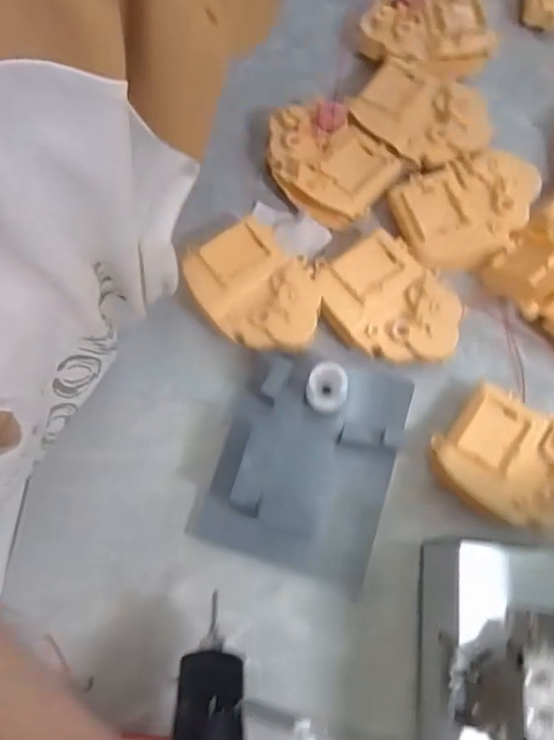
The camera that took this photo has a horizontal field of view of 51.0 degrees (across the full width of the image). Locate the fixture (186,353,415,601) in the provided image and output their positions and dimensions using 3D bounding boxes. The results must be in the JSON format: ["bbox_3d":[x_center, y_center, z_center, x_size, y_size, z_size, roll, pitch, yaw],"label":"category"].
[{"bbox_3d":[0.018,0.052,0.362,0.113,0.044,0.139,17,75,6],"label":"fixture"}]

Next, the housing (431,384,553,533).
[{"bbox_3d":[0.150,0.058,0.361,0.100,0.030,0.073,25,76,8],"label":"housing"}]

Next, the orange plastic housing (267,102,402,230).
[{"bbox_3d":[0.036,-0.149,0.421,0.072,0.034,0.094,-39,77,-9],"label":"orange plastic housing"}]

